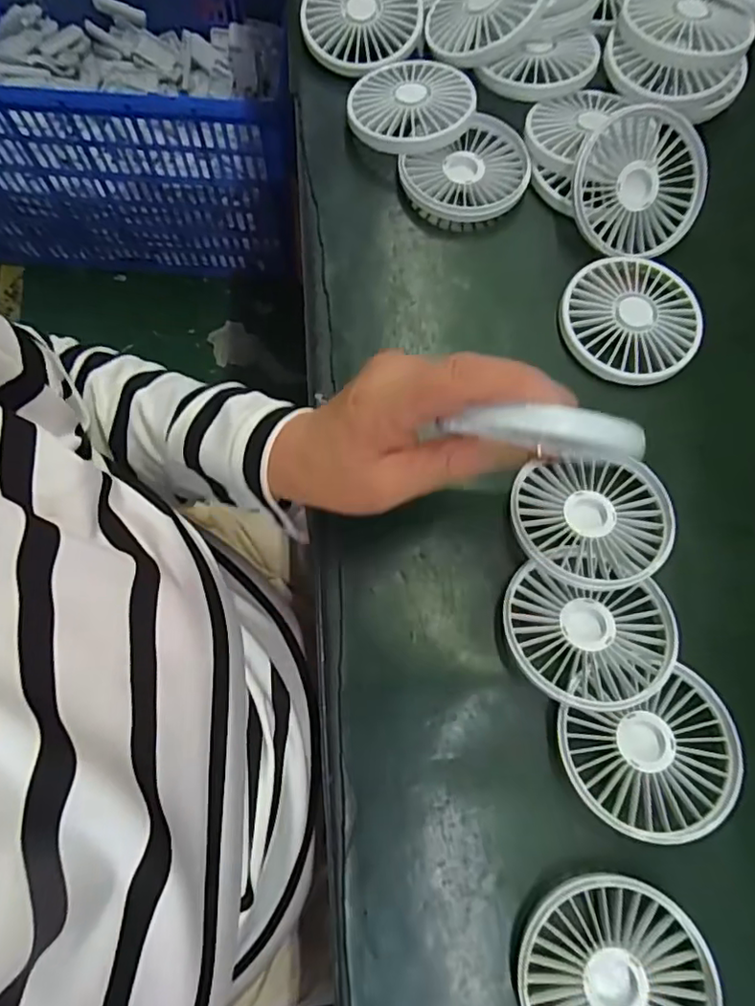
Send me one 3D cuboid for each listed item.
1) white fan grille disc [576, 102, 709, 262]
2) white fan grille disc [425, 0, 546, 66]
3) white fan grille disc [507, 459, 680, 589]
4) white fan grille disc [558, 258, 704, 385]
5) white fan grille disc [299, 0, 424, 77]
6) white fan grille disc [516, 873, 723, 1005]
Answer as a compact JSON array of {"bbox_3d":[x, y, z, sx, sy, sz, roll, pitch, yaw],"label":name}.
[{"bbox_3d":[0.177,-0.210,0.385,0.087,0.013,0.086,-1,103,-7],"label":"white fan grille disc"},{"bbox_3d":[0.077,-0.353,0.416,0.083,0.012,0.087,6,79,24],"label":"white fan grille disc"},{"bbox_3d":[0.122,0.011,0.327,0.088,0.016,0.074,0,74,2],"label":"white fan grille disc"},{"bbox_3d":[0.161,-0.117,0.373,0.090,0.009,0.084,0,74,2],"label":"white fan grille disc"},{"bbox_3d":[-0.010,-0.353,0.421,0.079,0.017,0.090,29,82,-3],"label":"white fan grille disc"},{"bbox_3d":[0.112,0.224,0.273,0.088,0.013,0.086,0,74,2],"label":"white fan grille disc"}]

